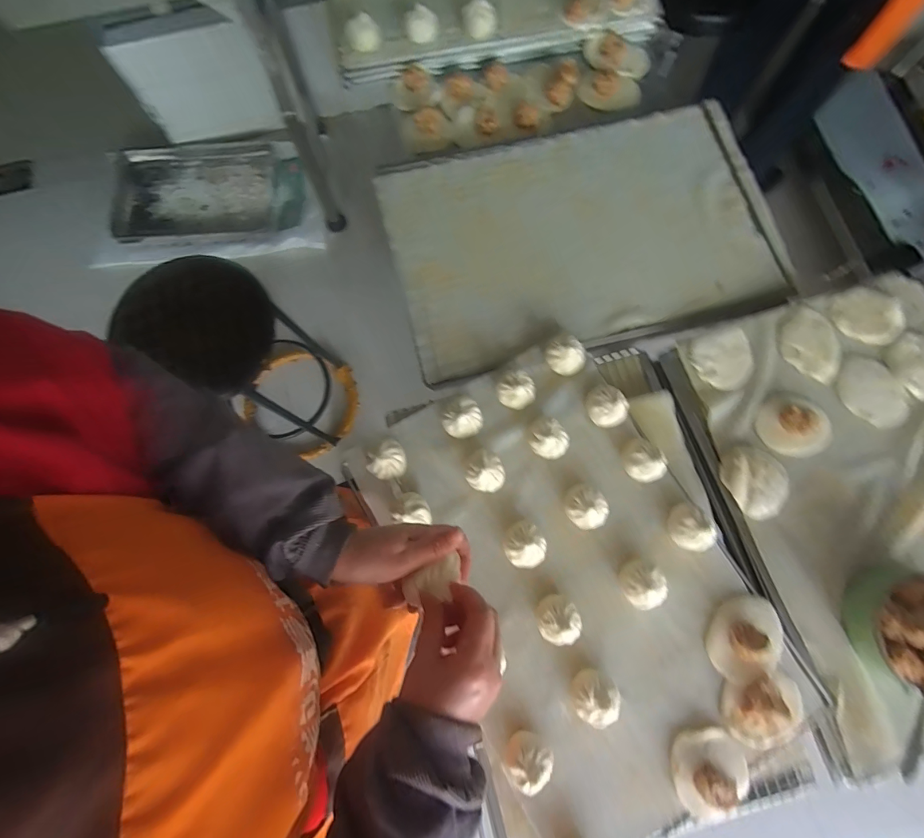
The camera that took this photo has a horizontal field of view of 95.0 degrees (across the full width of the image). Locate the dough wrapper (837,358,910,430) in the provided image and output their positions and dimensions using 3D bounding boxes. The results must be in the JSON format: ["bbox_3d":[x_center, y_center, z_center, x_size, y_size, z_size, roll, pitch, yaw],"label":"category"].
[{"bbox_3d":[0.595,-0.038,0.614,0.076,0.014,0.106,-22,78,-4],"label":"dough wrapper"}]

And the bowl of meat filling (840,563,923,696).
[{"bbox_3d":[0.565,0.257,0.508,0.135,0.099,0.145,17,79,5],"label":"bowl of meat filling"}]

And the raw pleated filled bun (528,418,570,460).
[{"bbox_3d":[0.119,0.028,0.582,0.058,0.043,0.050,20,79,5],"label":"raw pleated filled bun"}]

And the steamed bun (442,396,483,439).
[{"bbox_3d":[0.000,-0.001,0.589,0.054,0.039,0.048,-21,78,-3],"label":"steamed bun"}]

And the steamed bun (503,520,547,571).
[{"bbox_3d":[0.082,0.166,0.551,0.052,0.041,0.056,0,78,1],"label":"steamed bun"}]

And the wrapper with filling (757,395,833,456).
[{"bbox_3d":[0.472,0.007,0.591,0.094,0.029,0.087,-21,78,-3],"label":"wrapper with filling"}]

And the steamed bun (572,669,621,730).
[{"bbox_3d":[0.161,0.336,0.509,0.057,0.040,0.052,0,78,1],"label":"steamed bun"}]

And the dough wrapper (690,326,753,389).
[{"bbox_3d":[0.385,-0.090,0.625,0.086,0.012,0.091,0,78,1],"label":"dough wrapper"}]

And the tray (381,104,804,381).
[{"bbox_3d":[0.198,-0.307,0.693,0.609,0.040,0.399,-14,81,-2],"label":"tray"}]

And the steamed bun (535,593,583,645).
[{"bbox_3d":[0.121,0.252,0.526,0.056,0.047,0.052,43,82,9],"label":"steamed bun"}]

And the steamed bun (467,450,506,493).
[{"bbox_3d":[0.033,0.071,0.573,0.050,0.040,0.053,0,78,1],"label":"steamed bun"}]

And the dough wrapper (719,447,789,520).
[{"bbox_3d":[0.409,0.084,0.584,0.083,0.020,0.093,-24,79,-4],"label":"dough wrapper"}]

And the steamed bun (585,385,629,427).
[{"bbox_3d":[0.203,-0.018,0.594,0.054,0.045,0.059,-41,80,-7],"label":"steamed bun"}]

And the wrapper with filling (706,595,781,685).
[{"bbox_3d":[0.358,0.275,0.532,0.076,0.029,0.106,33,80,7],"label":"wrapper with filling"}]

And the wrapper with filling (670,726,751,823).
[{"bbox_3d":[0.294,0.419,0.497,0.090,0.024,0.087,0,78,1],"label":"wrapper with filling"}]

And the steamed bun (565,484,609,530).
[{"bbox_3d":[0.165,0.115,0.557,0.053,0.042,0.057,0,78,1],"label":"steamed bun"}]

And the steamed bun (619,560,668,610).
[{"bbox_3d":[0.229,0.212,0.539,0.051,0.044,0.054,0,78,1],"label":"steamed bun"}]

